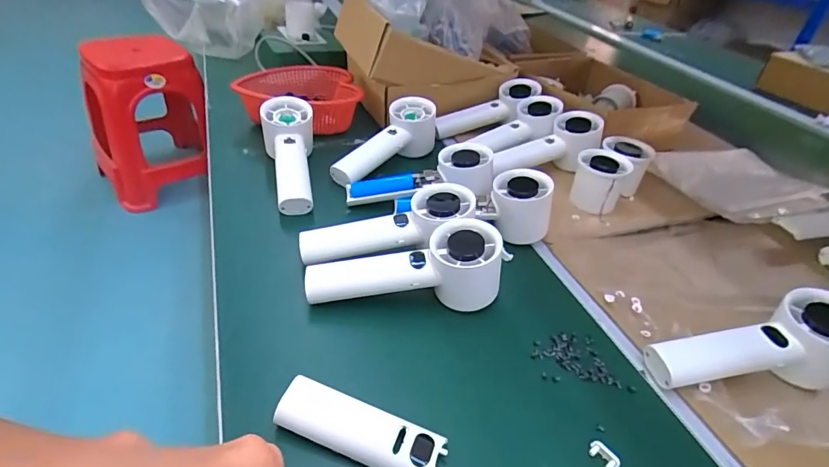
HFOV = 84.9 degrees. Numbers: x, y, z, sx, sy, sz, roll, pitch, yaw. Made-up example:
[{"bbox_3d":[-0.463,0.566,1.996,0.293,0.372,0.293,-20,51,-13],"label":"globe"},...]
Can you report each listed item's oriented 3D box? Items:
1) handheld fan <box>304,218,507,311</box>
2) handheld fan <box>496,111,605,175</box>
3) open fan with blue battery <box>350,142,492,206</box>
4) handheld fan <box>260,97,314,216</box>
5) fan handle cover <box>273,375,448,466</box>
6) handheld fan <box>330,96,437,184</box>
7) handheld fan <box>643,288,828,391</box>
[{"bbox_3d":[-0.009,0.027,0.374,0.157,0.061,0.055,4,38,-3],"label":"handheld fan"},{"bbox_3d":[0.164,-0.102,0.564,0.135,0.048,0.049,-20,39,7],"label":"handheld fan"},{"bbox_3d":[0.004,-0.057,0.485,0.153,0.046,0.047,-11,39,4],"label":"open fan with blue battery"},{"bbox_3d":[-0.141,-0.098,0.511,0.057,0.043,0.135,-5,56,-14],"label":"handheld fan"},{"bbox_3d":[-0.033,0.122,0.279,0.102,0.023,0.033,15,39,12],"label":"fan handle cover"},{"bbox_3d":[-0.036,-0.110,0.580,0.154,0.068,0.057,-32,38,14],"label":"handheld fan"},{"bbox_3d":[0.258,0.091,0.351,0.159,0.053,0.056,-11,39,1],"label":"handheld fan"}]

